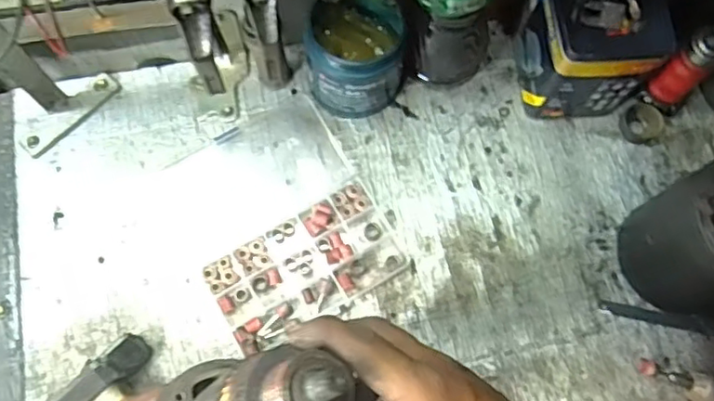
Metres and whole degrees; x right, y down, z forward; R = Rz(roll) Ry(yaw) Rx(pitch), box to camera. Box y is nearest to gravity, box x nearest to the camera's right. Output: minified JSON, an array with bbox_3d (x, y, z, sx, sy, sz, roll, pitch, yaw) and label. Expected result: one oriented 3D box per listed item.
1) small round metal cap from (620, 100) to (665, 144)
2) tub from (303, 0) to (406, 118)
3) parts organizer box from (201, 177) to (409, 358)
[{"bbox_3d":[0.284,-0.079,0.608,0.042,0.019,0.039,1,74,-2],"label":"small round metal cap"},{"bbox_3d":[-0.002,-0.137,0.568,0.084,0.099,0.088,1,74,-2],"label":"tub"},{"bbox_3d":[-0.045,0.060,0.552,0.166,0.017,0.092,-30,78,-10],"label":"parts organizer box"}]

